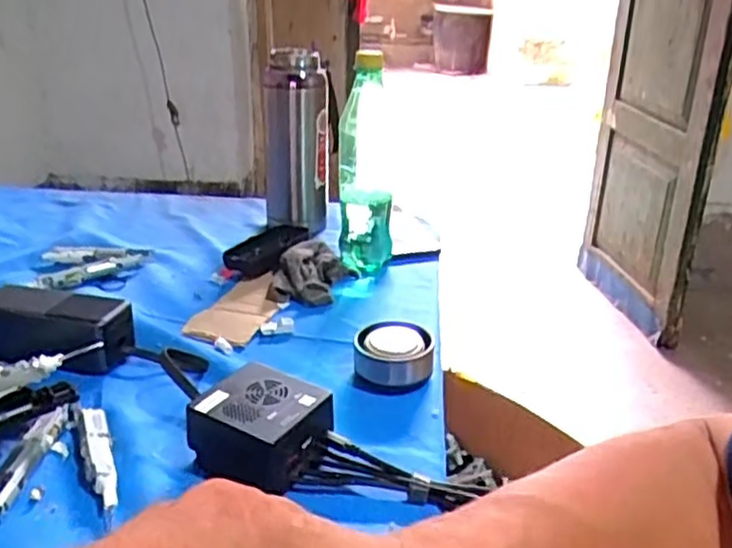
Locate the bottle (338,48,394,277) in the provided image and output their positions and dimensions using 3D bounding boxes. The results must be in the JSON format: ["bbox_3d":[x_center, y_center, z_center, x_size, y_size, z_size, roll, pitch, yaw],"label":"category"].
[{"bbox_3d":[0.000,-0.117,0.765,0.057,0.229,0.061,1,25,2],"label":"bottle"}]

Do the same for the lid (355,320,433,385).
[{"bbox_3d":[0.024,0.069,0.600,0.065,0.034,0.063,2,25,3],"label":"lid"}]

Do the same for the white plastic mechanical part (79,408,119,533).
[{"bbox_3d":[-0.184,0.127,0.487,0.020,0.013,0.109,-11,27,-22],"label":"white plastic mechanical part"}]

